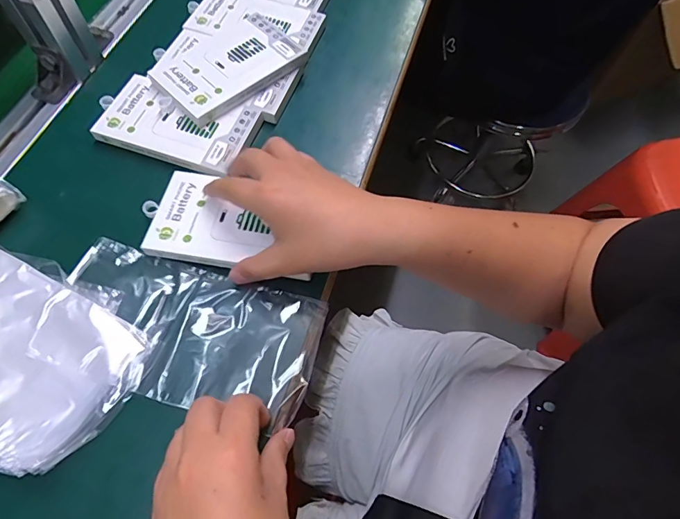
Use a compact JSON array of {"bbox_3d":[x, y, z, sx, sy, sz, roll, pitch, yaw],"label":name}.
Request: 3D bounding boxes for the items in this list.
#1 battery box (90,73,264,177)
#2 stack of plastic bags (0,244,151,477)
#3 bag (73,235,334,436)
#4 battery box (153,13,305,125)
[{"bbox_3d":[-0.153,-0.126,0.380,0.143,0.010,0.079,16,65,5],"label":"battery box"},{"bbox_3d":[-0.230,0.063,0.287,0.173,0.014,0.125,21,65,7],"label":"stack of plastic bags"},{"bbox_3d":[-0.112,0.050,0.301,0.189,0.015,0.096,16,63,3],"label":"bag"},{"bbox_3d":[-0.112,-0.189,0.402,0.090,0.016,0.138,40,69,15],"label":"battery box"}]

